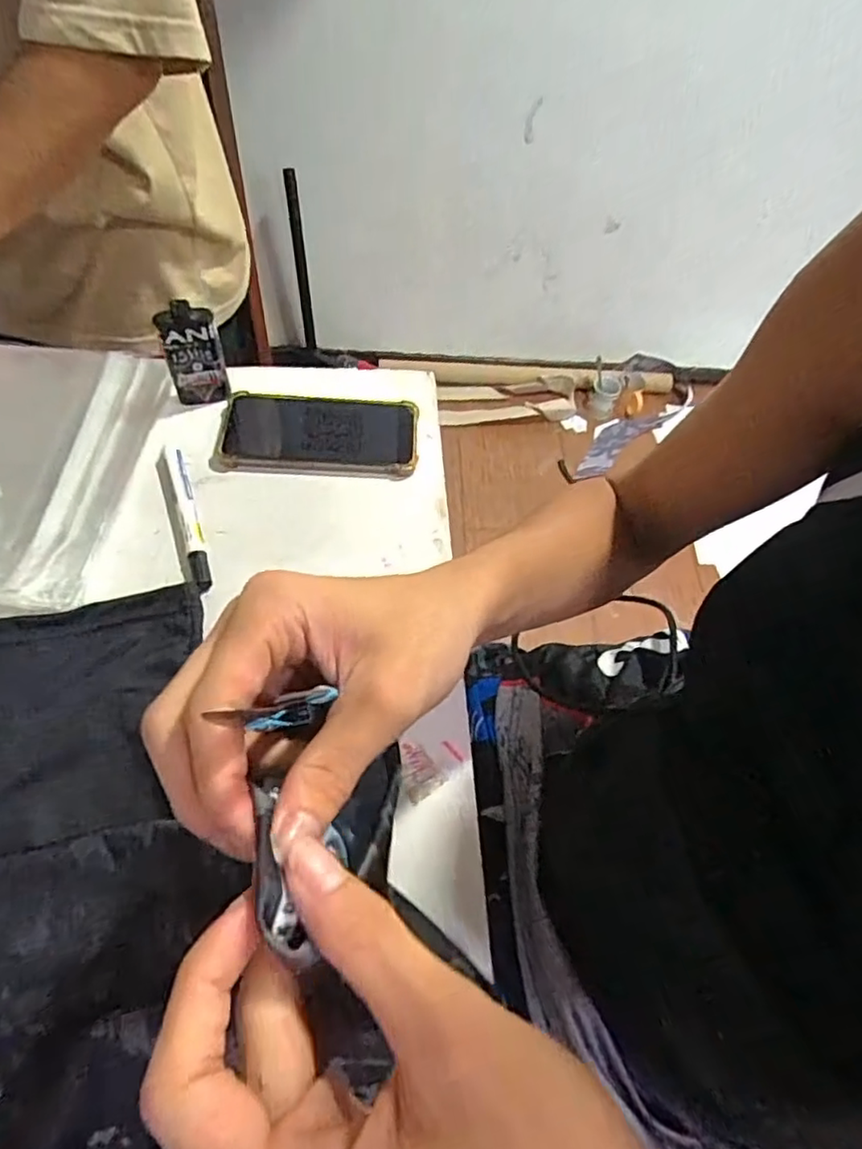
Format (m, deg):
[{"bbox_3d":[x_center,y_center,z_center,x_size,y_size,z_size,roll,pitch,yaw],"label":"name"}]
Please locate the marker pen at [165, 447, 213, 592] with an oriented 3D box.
[{"bbox_3d":[-0.189,-0.049,0.495,0.013,0.013,0.145,-16,60,-14],"label":"marker pen"}]

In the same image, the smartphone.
[{"bbox_3d":[-0.096,-0.121,0.545,0.165,0.009,0.081,2,58,-4],"label":"smartphone"}]

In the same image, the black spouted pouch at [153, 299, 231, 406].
[{"bbox_3d":[-0.198,-0.182,0.534,0.046,0.092,0.017,-13,57,-12],"label":"black spouted pouch"}]

